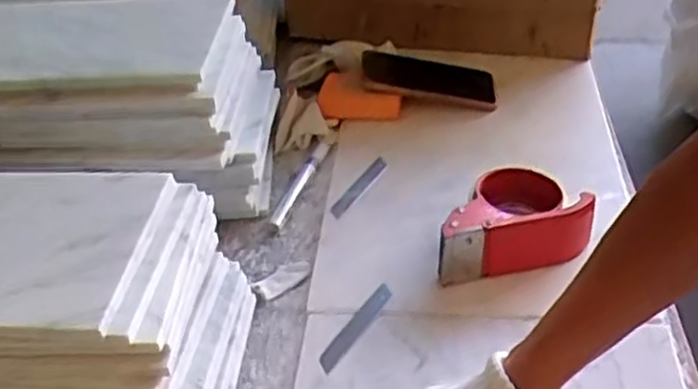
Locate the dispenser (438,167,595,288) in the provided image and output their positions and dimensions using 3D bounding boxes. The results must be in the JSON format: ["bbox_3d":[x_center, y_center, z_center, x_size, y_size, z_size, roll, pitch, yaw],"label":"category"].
[{"bbox_3d":[0.140,0.023,0.679,0.141,0.065,0.079,-12,42,-8],"label":"dispenser"}]

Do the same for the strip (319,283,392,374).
[{"bbox_3d":[0.007,0.112,0.640,0.016,0.004,0.103,23,47,27],"label":"strip"}]

